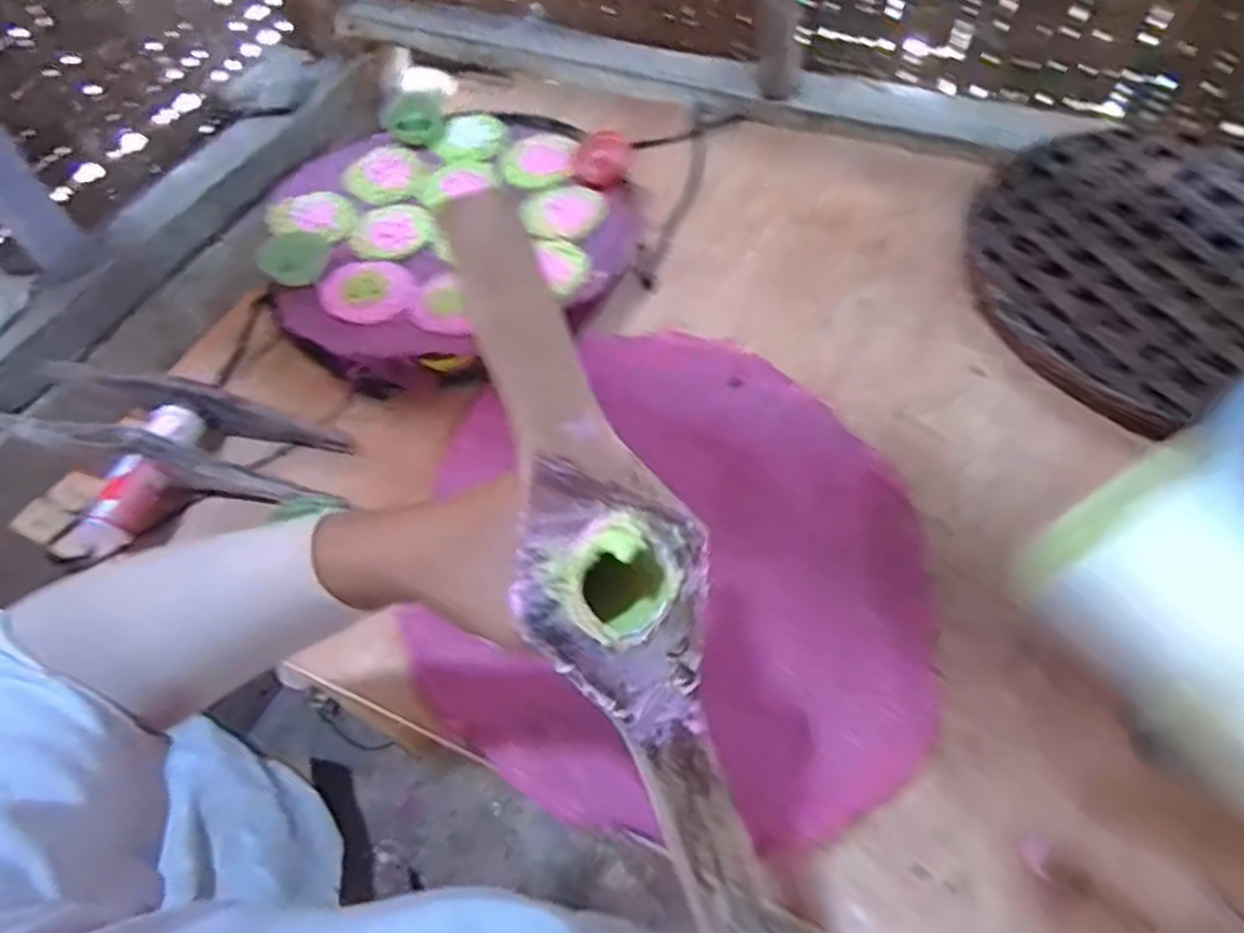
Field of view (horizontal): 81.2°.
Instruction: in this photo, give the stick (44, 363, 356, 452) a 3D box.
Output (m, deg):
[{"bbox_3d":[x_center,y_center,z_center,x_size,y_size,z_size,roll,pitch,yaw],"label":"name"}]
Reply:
[{"bbox_3d":[-0.352,-0.053,0.618,0.245,0.027,0.035,16,58,-8],"label":"stick"}]

